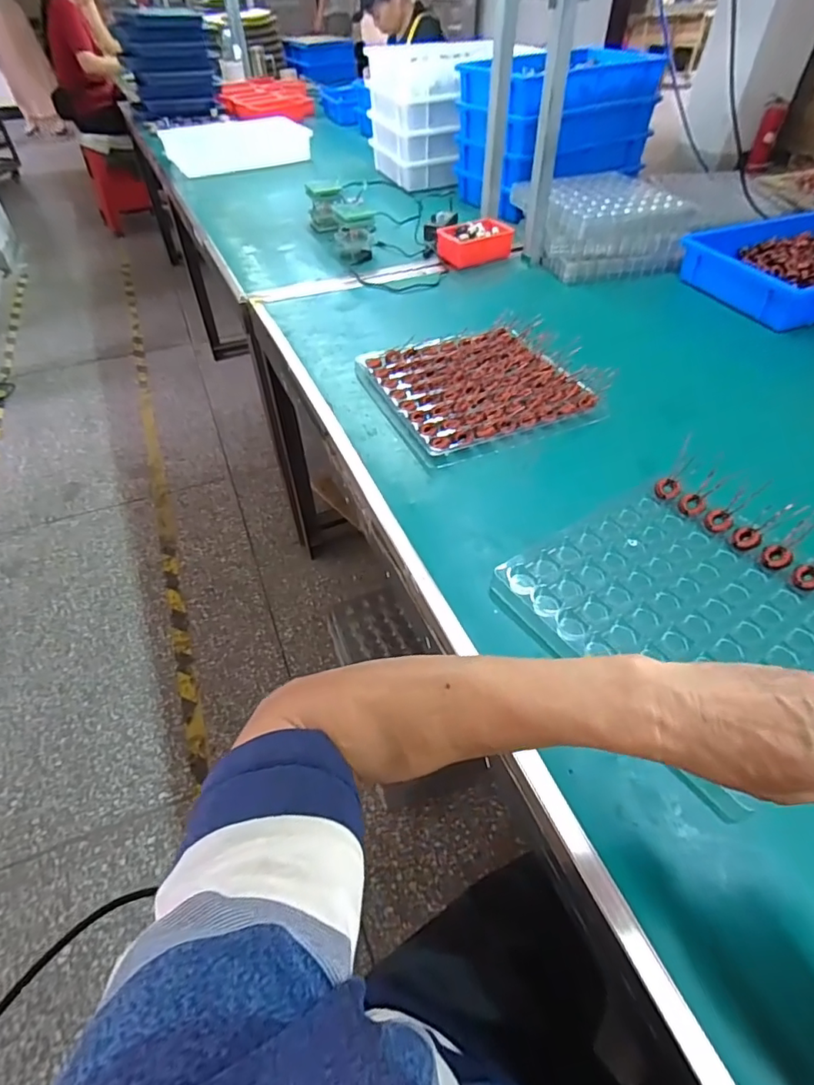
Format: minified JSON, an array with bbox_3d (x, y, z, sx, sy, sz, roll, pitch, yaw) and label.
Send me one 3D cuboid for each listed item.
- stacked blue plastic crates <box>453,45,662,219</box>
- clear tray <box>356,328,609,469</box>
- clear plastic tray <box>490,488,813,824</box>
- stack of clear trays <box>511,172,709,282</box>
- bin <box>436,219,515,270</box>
[{"bbox_3d":[0.356,-1.041,1.334,0.404,0.270,0.308,-22,51,-19],"label":"stacked blue plastic crates"},{"bbox_3d":[0.098,-0.236,0.805,0.278,0.039,0.280,-18,50,-15],"label":"clear tray"},{"bbox_3d":[0.278,0.067,0.532,0.281,0.020,0.282,-27,54,-24],"label":"clear plastic tray"},{"bbox_3d":[0.409,-0.697,1.160,0.315,0.109,0.309,-10,48,-9],"label":"stack of clear trays"},{"bbox_3d":[0.148,-0.650,1.160,0.152,0.065,0.111,-24,52,-20],"label":"bin"}]

